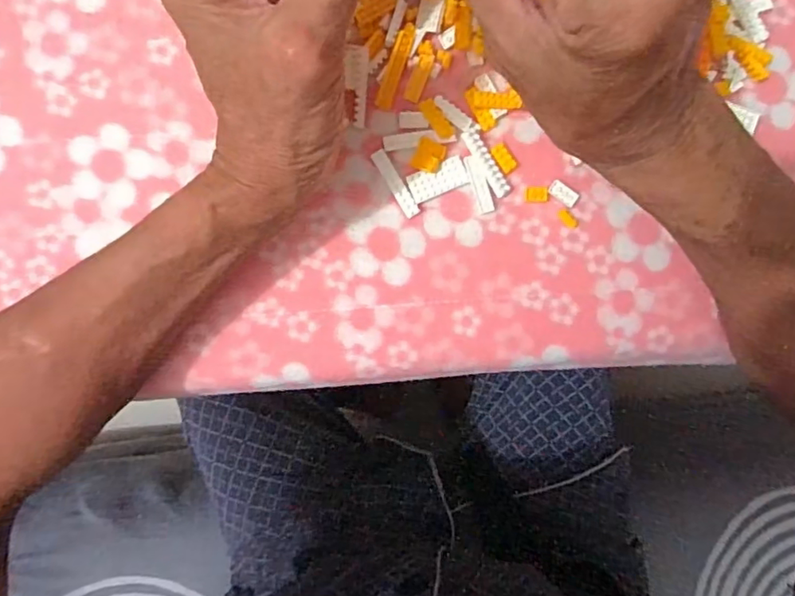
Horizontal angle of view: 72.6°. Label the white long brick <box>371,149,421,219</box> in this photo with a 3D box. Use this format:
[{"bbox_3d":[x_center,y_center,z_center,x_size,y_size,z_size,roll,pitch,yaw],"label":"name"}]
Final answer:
[{"bbox_3d":[-0.001,-0.062,0.296,0.009,0.004,0.040,-34,92,-1],"label":"white long brick"}]

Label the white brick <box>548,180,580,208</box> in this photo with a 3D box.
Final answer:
[{"bbox_3d":[0.092,-0.058,0.300,0.016,0.004,0.010,35,90,-2],"label":"white brick"}]

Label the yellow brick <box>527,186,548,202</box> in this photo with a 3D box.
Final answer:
[{"bbox_3d":[0.077,-0.057,0.298,0.012,0.004,0.009,0,91,-2],"label":"yellow brick"}]

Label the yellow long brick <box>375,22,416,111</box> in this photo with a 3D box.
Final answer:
[{"bbox_3d":[-0.001,-0.124,0.290,0.009,0.007,0.044,20,91,-2],"label":"yellow long brick"}]

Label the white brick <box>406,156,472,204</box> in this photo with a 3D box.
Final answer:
[{"bbox_3d":[0.022,-0.065,0.294,0.033,0.004,0.015,-22,92,-1],"label":"white brick"}]

